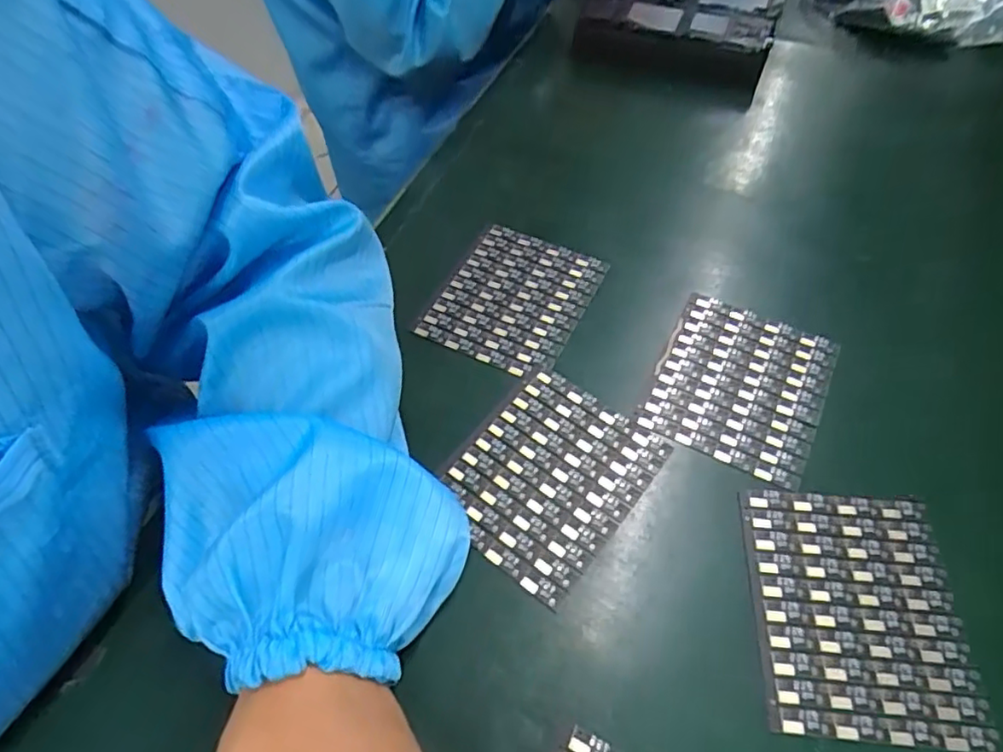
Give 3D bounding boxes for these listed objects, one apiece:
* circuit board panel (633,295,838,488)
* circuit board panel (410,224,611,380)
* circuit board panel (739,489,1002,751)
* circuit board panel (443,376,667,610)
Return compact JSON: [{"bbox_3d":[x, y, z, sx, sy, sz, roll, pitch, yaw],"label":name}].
[{"bbox_3d":[0.128,0.003,0.326,0.083,0.004,0.100,24,59,16],"label":"circuit board panel"},{"bbox_3d":[0.006,-0.048,0.366,0.085,0.006,0.098,23,59,15],"label":"circuit board panel"},{"bbox_3d":[0.152,0.099,0.260,0.084,0.004,0.100,4,56,3],"label":"circuit board panel"},{"bbox_3d":[0.023,0.049,0.296,0.080,0.004,0.100,32,61,20],"label":"circuit board panel"}]

